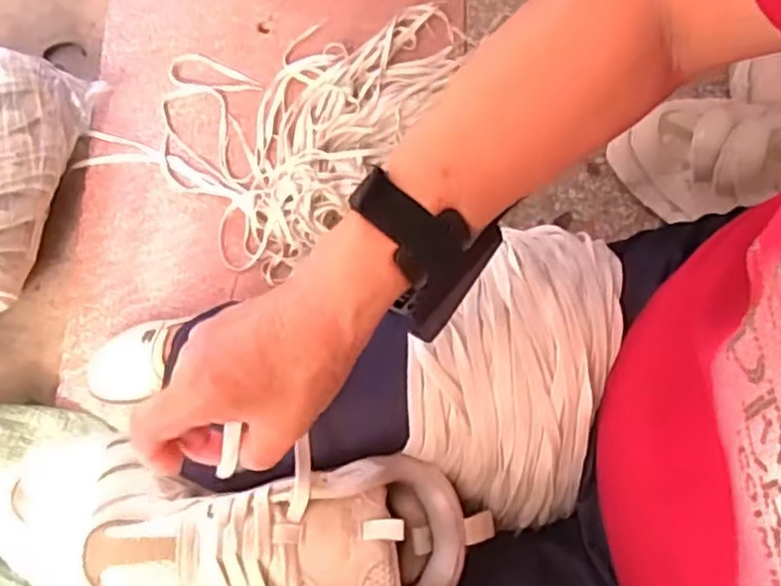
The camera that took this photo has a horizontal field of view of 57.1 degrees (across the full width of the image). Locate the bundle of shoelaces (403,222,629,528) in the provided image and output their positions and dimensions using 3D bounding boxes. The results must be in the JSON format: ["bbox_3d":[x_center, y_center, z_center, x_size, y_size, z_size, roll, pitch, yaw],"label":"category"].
[{"bbox_3d":[0.070,0.043,0.429,0.115,0.071,0.179,11,75,1],"label":"bundle of shoelaces"}]

